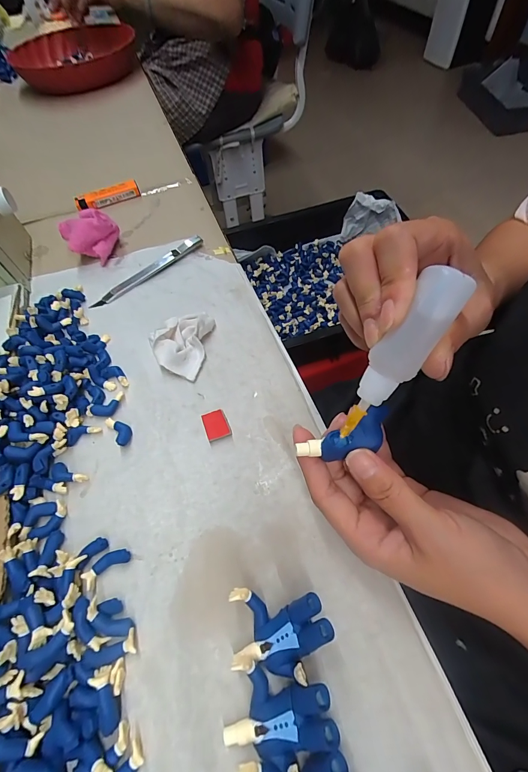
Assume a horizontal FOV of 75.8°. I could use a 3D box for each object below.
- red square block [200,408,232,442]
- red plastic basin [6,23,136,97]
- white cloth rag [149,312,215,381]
[{"bbox_3d":[-0.037,0.030,0.264,0.018,0.006,0.023,-21,59,-8],"label":"red square block"},{"bbox_3d":[-0.366,-0.636,0.662,0.219,0.079,0.234,-33,62,-15],"label":"red plastic basin"},{"bbox_3d":[-0.078,-0.042,0.303,0.053,0.016,0.066,6,59,8],"label":"white cloth rag"}]

